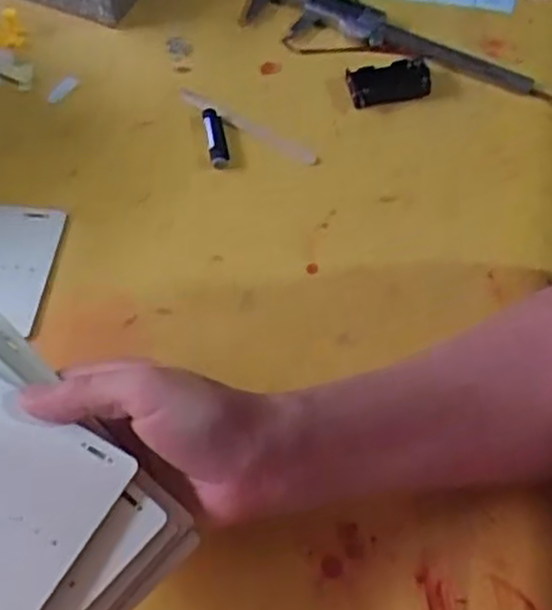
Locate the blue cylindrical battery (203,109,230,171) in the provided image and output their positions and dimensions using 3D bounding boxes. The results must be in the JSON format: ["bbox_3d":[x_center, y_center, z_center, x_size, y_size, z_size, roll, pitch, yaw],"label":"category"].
[{"bbox_3d":[-0.044,-0.122,0.569,0.013,0.011,0.054,-11,60,-5],"label":"blue cylindrical battery"}]

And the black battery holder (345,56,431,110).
[{"bbox_3d":[0.086,-0.168,0.590,0.064,0.009,0.037,-13,61,-6],"label":"black battery holder"}]

